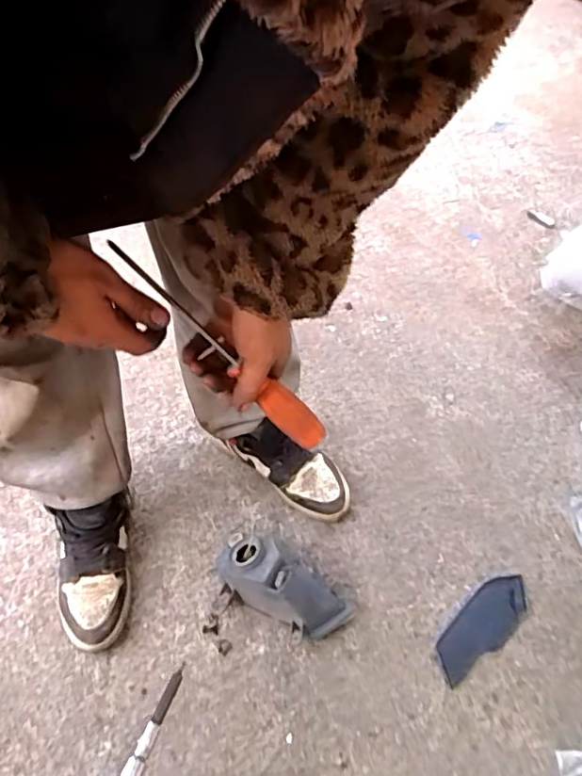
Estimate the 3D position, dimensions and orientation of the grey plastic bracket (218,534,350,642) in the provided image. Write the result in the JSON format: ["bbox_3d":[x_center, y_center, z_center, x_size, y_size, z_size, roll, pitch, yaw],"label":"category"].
[{"bbox_3d":[-0.015,0.275,0.799,0.192,0.087,0.079,25,60,19],"label":"grey plastic bracket"}]

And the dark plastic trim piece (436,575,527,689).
[{"bbox_3d":[0.273,0.339,0.818,0.067,0.017,0.176,36,62,25],"label":"dark plastic trim piece"}]

